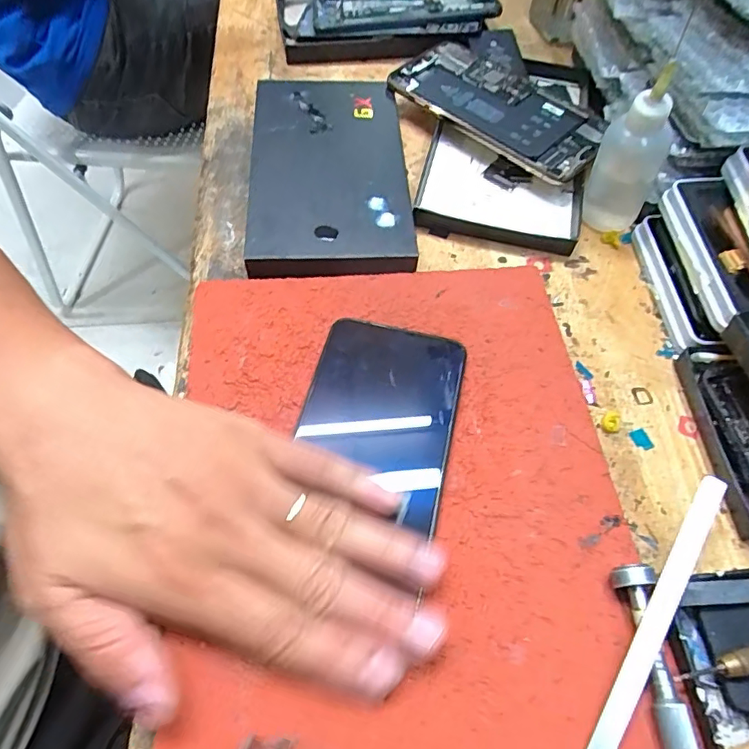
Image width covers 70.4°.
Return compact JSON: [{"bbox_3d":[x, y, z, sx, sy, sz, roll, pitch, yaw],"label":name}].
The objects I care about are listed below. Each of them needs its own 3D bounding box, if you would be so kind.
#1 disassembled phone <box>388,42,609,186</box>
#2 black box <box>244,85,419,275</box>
[{"bbox_3d":[0.086,-0.192,0.378,0.158,0.010,0.067,38,79,18],"label":"disassembled phone"},{"bbox_3d":[-0.030,-0.133,0.345,0.097,0.013,0.167,-2,59,-3],"label":"black box"}]

